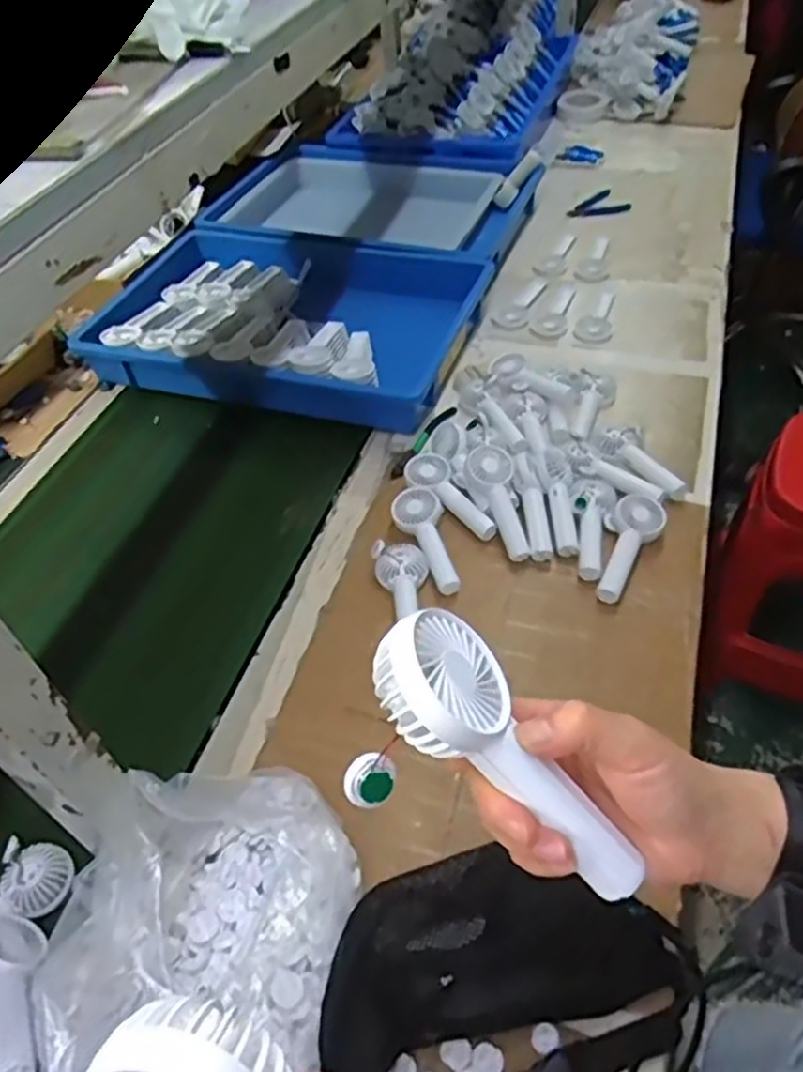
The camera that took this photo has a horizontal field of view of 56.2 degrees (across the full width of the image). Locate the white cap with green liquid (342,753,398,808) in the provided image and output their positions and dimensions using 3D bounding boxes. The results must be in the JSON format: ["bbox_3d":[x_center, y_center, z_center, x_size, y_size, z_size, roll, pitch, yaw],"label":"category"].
[{"bbox_3d":[-0.013,0.101,0.310,0.022,0.008,0.019,-18,49,-11],"label":"white cap with green liquid"}]

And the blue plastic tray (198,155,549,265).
[{"bbox_3d":[-0.069,-0.590,1.421,0.584,0.125,0.382,12,50,15],"label":"blue plastic tray"}]

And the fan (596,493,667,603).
[{"bbox_3d":[0.260,0.004,0.845,0.053,0.029,0.160,17,53,17],"label":"fan"}]

